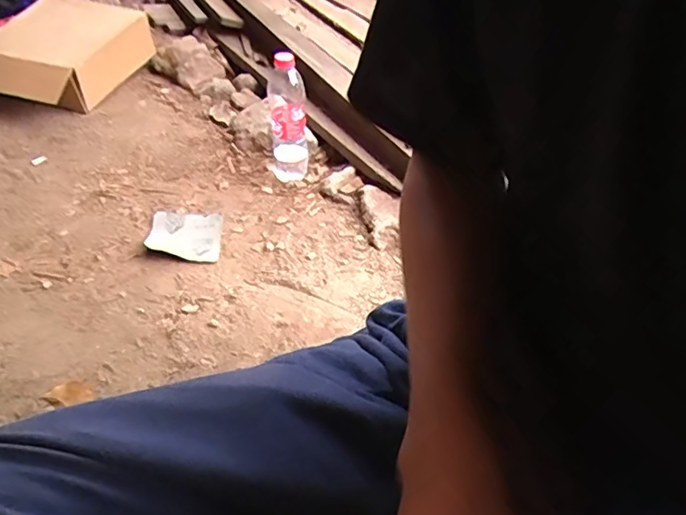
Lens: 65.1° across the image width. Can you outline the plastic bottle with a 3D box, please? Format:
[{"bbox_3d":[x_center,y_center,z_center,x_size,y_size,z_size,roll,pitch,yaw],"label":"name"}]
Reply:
[{"bbox_3d":[-0.095,-0.246,0.954,0.072,0.234,0.071,-1,43,-7],"label":"plastic bottle"}]

